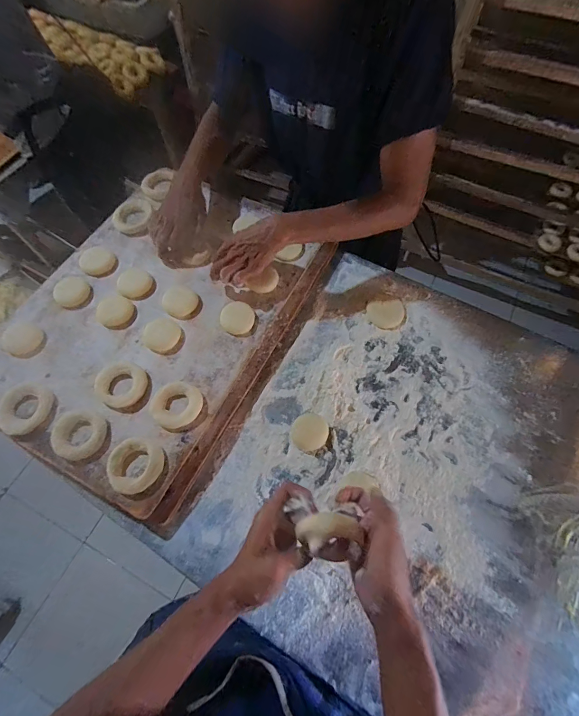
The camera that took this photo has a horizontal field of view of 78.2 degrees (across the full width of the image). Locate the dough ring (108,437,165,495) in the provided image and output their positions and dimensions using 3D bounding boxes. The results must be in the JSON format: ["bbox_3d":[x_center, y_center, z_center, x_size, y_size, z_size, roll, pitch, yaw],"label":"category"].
[{"bbox_3d":[-0.217,0.153,0.503,0.073,0.026,0.072,15,66,8],"label":"dough ring"}]

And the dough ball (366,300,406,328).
[{"bbox_3d":[0.179,-0.081,0.655,0.069,0.006,0.055,-8,64,-3],"label":"dough ball"}]

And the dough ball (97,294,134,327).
[{"bbox_3d":[-0.303,-0.080,0.619,0.061,0.014,0.056,0,64,1],"label":"dough ball"}]

